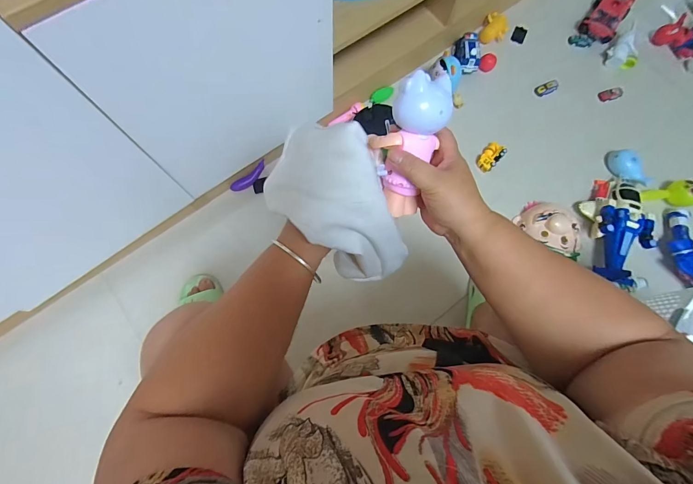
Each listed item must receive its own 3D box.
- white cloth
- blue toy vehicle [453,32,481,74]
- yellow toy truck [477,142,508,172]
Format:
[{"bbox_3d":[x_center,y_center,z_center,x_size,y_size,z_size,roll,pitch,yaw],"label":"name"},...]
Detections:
[{"bbox_3d":[-0.007,-0.041,0.351,0.168,0.108,0.103,38,79,9],"label":"white cloth"},{"bbox_3d":[0.348,-0.552,0.969,0.056,0.054,0.104,-8,76,-2],"label":"blue toy vehicle"},{"bbox_3d":[0.398,-0.234,0.923,0.049,0.030,0.096,39,79,9],"label":"yellow toy truck"}]

